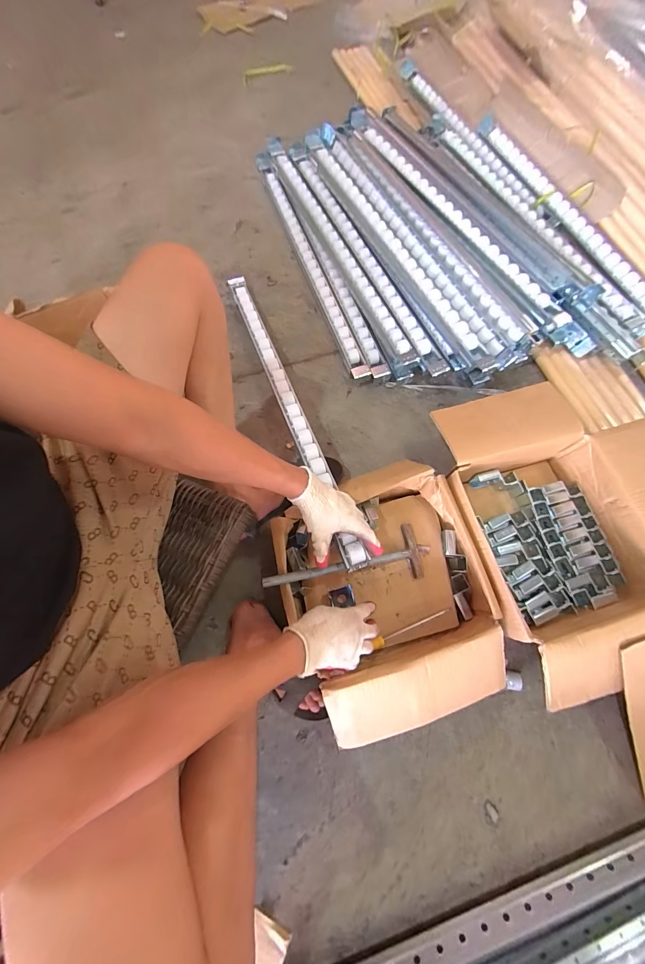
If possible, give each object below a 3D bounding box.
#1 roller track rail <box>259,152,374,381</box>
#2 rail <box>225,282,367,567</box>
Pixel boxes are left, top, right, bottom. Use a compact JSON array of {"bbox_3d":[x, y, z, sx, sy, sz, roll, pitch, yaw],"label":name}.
[{"bbox_3d":[-0.050,-0.656,0.948,0.048,0.041,0.906,-18,72,-6],"label":"roller track rail"},{"bbox_3d":[-0.089,-0.210,0.738,0.038,0.035,0.848,-20,65,-6],"label":"rail"}]

